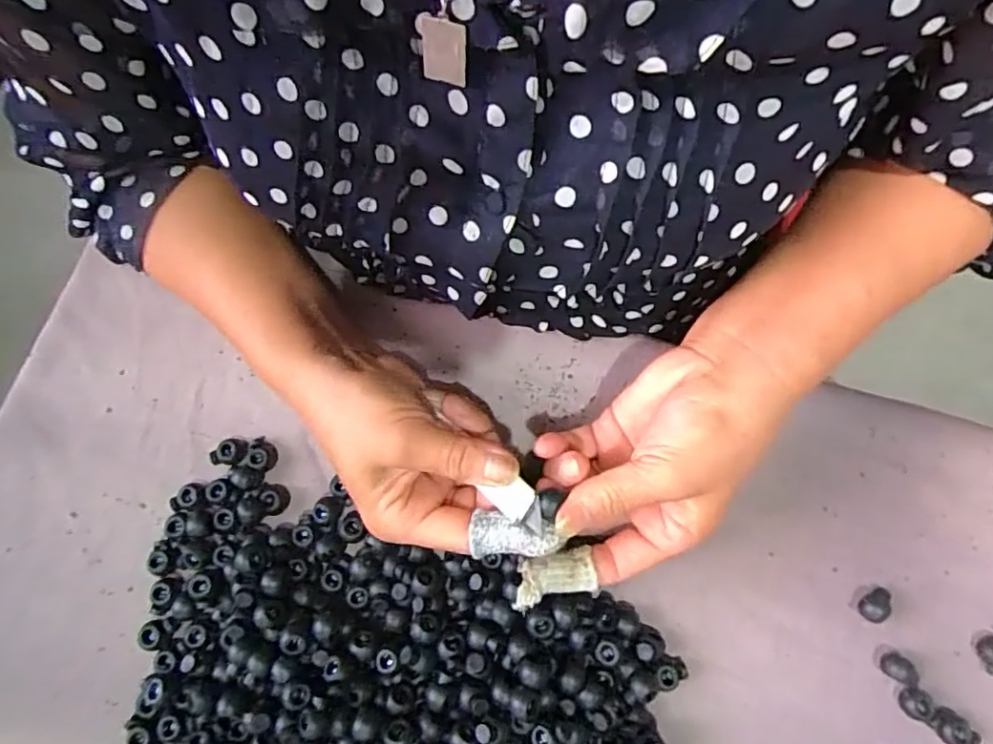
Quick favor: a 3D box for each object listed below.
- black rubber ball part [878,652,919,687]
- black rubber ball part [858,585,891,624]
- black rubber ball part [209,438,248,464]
[{"bbox_3d":[0.215,0.158,0.313,0.016,0.009,0.013,20,77,3],"label":"black rubber ball part"},{"bbox_3d":[0.205,0.127,0.320,0.012,0.013,0.019,17,77,2],"label":"black rubber ball part"},{"bbox_3d":[-0.160,0.047,0.350,0.019,0.014,0.015,-3,77,-2],"label":"black rubber ball part"}]

